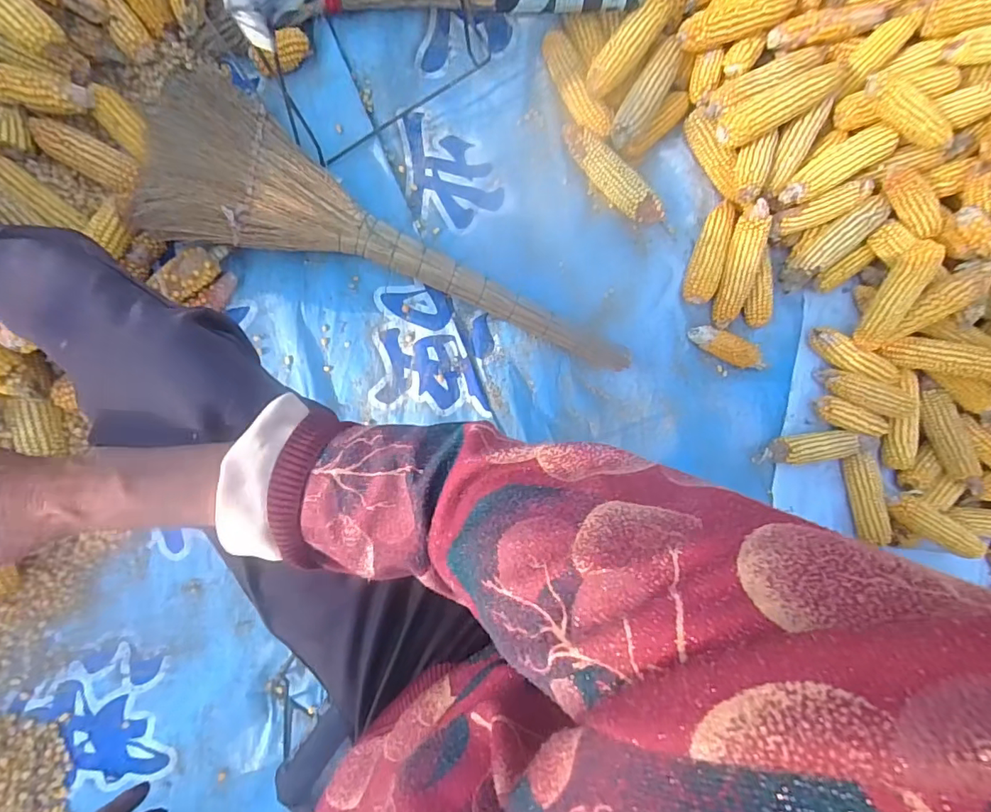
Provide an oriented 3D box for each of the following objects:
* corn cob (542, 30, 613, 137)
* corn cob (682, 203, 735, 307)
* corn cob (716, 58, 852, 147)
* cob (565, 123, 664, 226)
[{"bbox_3d":[0.115,-0.458,0.733,0.045,0.035,0.163,-28,92,-10],"label":"corn cob"},{"bbox_3d":[0.320,-0.227,0.767,0.045,0.045,0.155,20,84,-8],"label":"corn cob"},{"bbox_3d":[0.389,-0.414,0.699,0.178,0.054,0.049,-31,93,-10],"label":"corn cob"},{"bbox_3d":[0.167,-0.333,0.738,0.050,0.034,0.186,-42,95,-9],"label":"cob"}]

